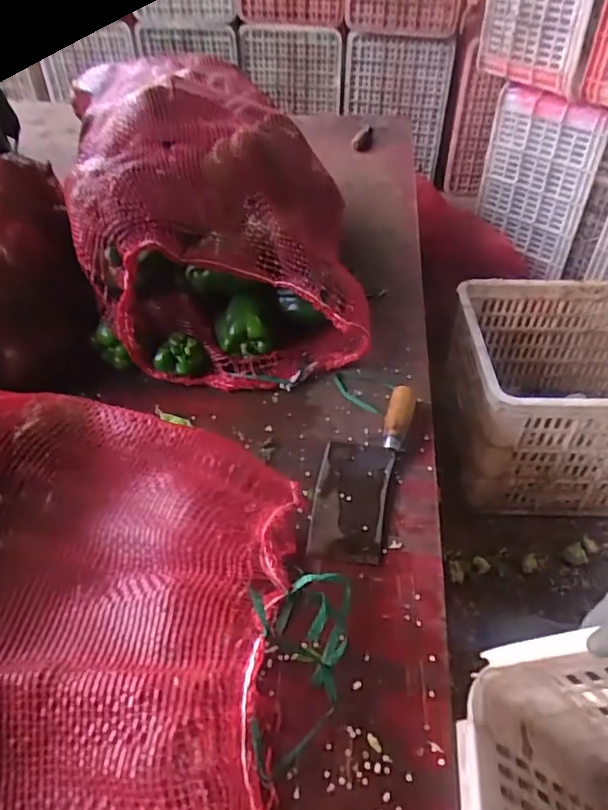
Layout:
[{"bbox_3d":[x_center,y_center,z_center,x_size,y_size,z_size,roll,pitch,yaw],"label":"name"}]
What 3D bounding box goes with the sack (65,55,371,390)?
[{"bbox_3d":[-0.169,-0.396,1.001,0.410,0.290,0.825,-9,44,-10],"label":"sack"}]

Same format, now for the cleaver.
[{"bbox_3d":[0.069,0.070,0.681,0.089,0.032,0.257,12,45,12],"label":"cleaver"}]

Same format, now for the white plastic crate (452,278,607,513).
[{"bbox_3d":[0.551,-0.024,1.110,0.543,0.293,0.394,1,43,1],"label":"white plastic crate"}]

